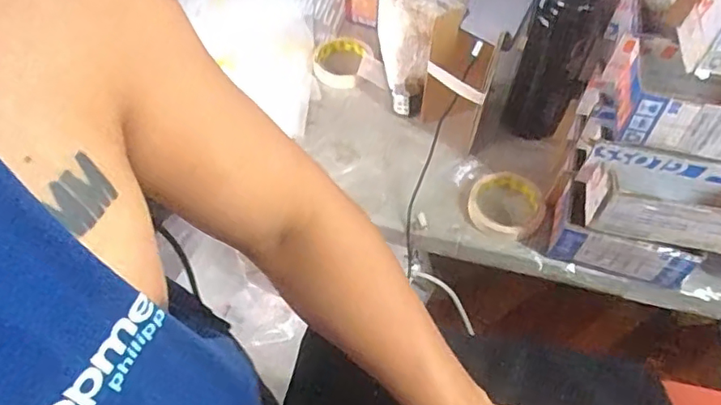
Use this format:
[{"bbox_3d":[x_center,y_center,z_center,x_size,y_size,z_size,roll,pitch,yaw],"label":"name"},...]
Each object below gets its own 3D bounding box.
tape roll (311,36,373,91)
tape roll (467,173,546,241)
[{"bbox_3d":[-0.033,-0.226,0.922,0.096,0.028,0.098,-1,59,1],"label":"tape roll"},{"bbox_3d":[0.193,0.002,0.759,0.096,0.017,0.101,-1,59,1],"label":"tape roll"}]

